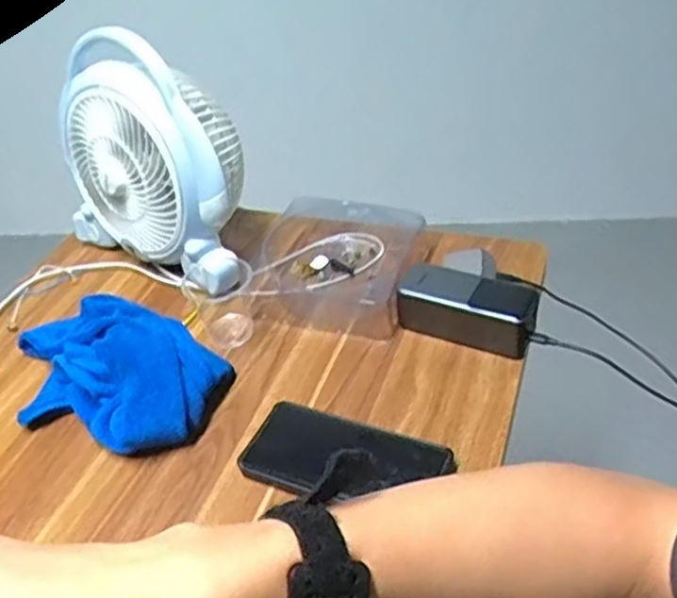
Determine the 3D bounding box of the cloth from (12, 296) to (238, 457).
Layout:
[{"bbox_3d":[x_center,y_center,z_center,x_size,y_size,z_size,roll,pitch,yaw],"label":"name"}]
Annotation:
[{"bbox_3d":[-0.228,0.061,0.656,0.243,0.076,0.128,11,42,23],"label":"cloth"}]

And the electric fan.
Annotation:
[{"bbox_3d":[-0.204,-0.160,0.785,0.277,0.249,0.124,21,46,31],"label":"electric fan"}]

